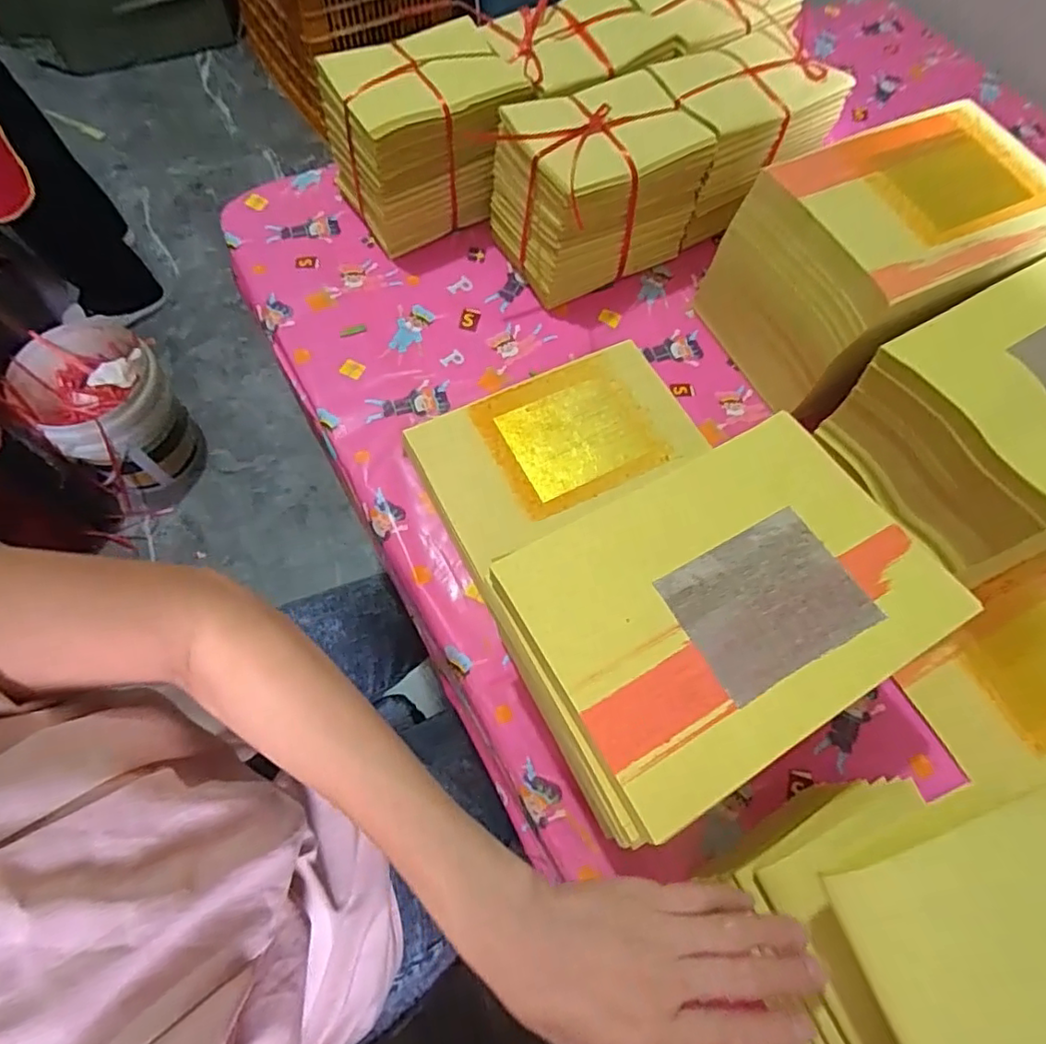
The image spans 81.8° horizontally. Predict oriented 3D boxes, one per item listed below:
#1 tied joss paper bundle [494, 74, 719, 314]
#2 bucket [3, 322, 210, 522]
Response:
[{"bbox_3d":[0.070,-0.320,0.587,0.173,0.133,0.122,-28,70,-15],"label":"tied joss paper bundle"},{"bbox_3d":[-0.826,-0.208,1.254,0.238,0.266,0.290,-35,72,-17],"label":"bucket"}]

